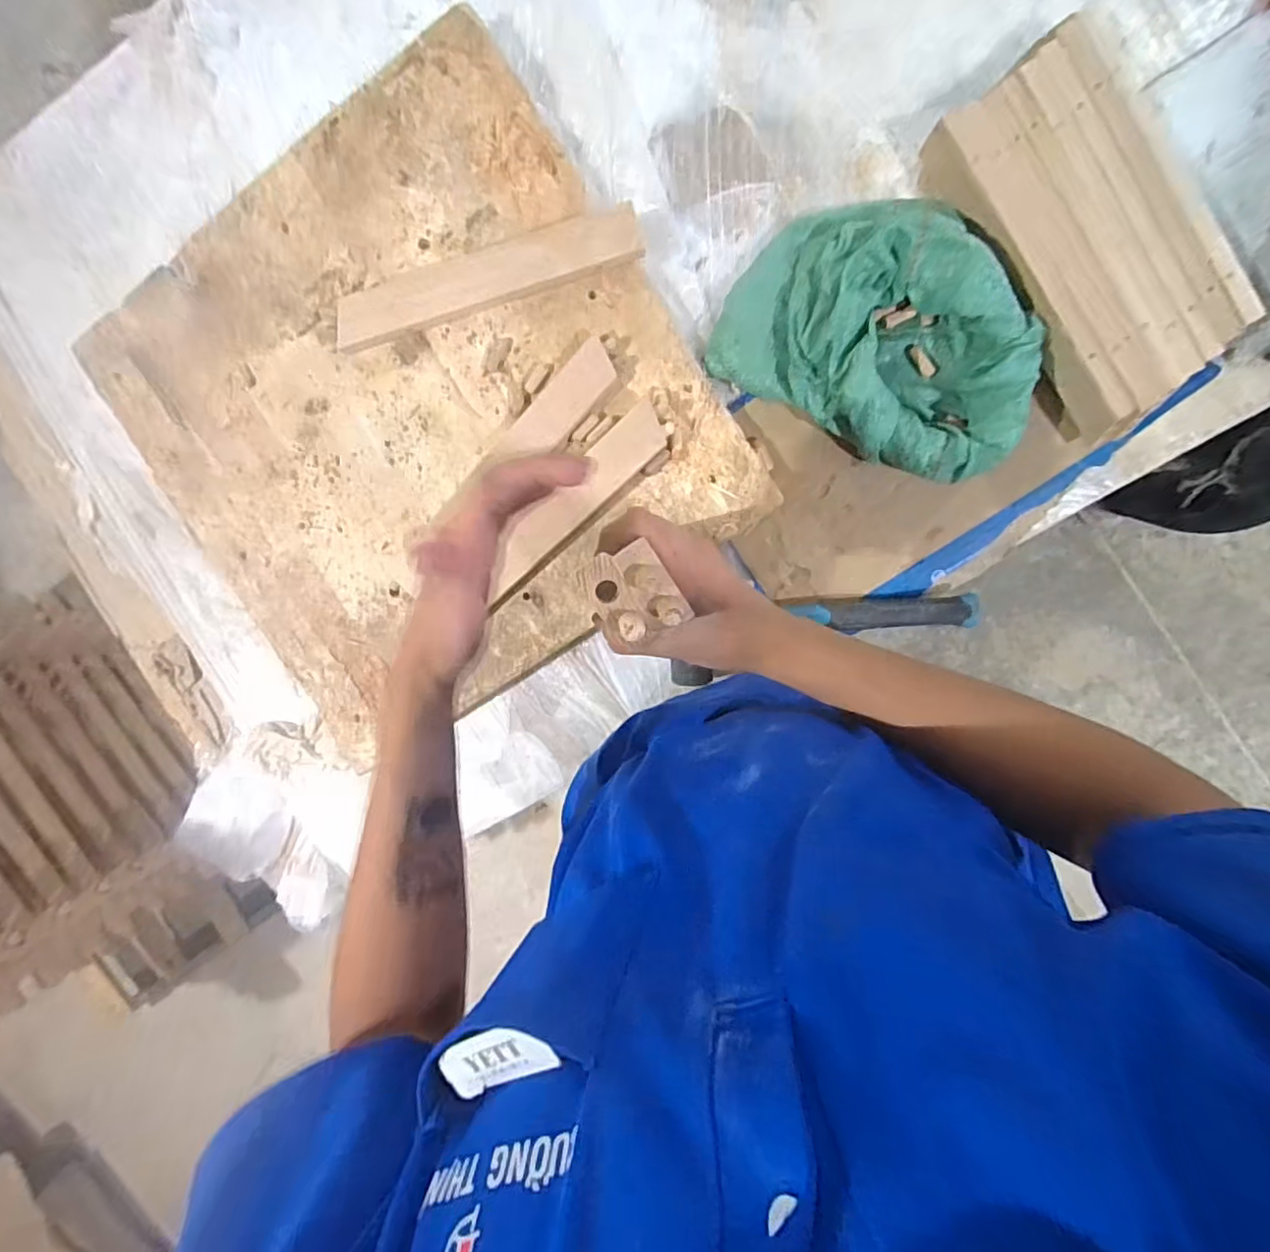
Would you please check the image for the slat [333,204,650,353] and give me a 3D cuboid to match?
[{"bbox_3d":[-0.152,-0.351,0.618,0.317,0.014,0.052,-14,94,9],"label":"slat"}]

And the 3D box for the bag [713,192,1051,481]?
[{"bbox_3d":[0.247,-0.290,0.607,0.301,0.077,0.211,30,97,2],"label":"bag"}]

